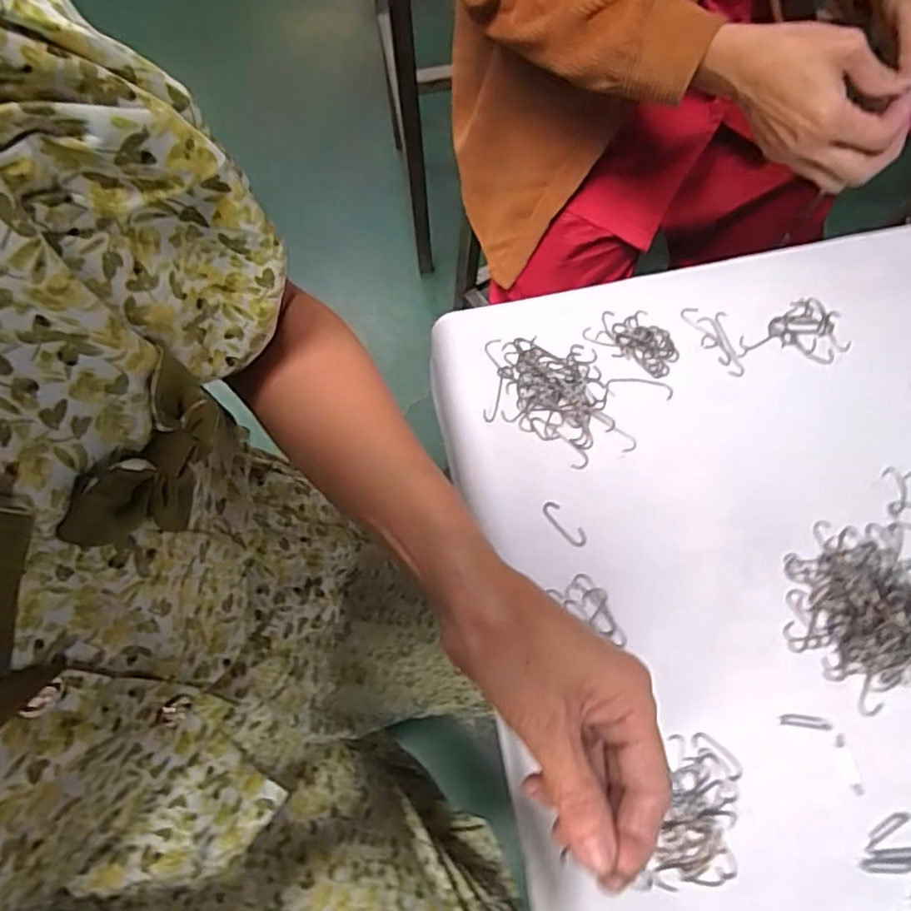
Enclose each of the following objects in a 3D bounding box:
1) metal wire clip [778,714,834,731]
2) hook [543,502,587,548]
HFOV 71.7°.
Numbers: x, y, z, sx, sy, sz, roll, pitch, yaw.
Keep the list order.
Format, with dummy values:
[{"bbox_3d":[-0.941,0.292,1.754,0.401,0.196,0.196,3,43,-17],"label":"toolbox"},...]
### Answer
[{"bbox_3d":[0.223,0.169,0.400,0.032,0.004,0.008,6,72,3],"label":"metal wire clip"},{"bbox_3d":[0.076,0.048,0.441,0.013,0.004,0.038,-41,75,-12],"label":"hook"}]

